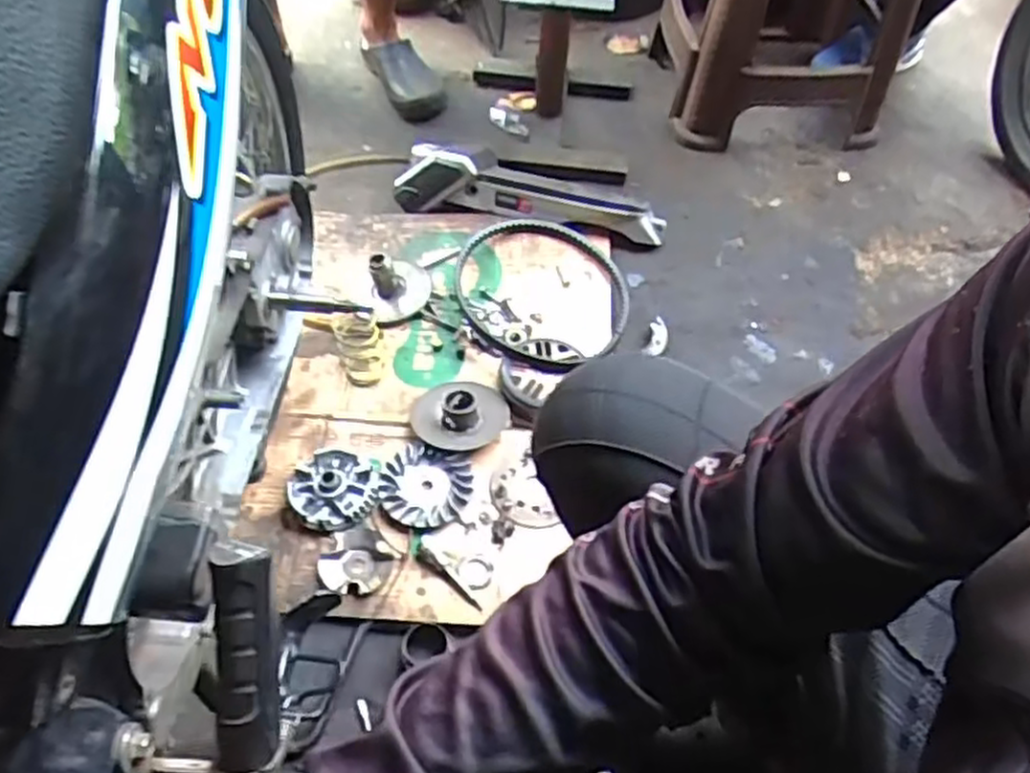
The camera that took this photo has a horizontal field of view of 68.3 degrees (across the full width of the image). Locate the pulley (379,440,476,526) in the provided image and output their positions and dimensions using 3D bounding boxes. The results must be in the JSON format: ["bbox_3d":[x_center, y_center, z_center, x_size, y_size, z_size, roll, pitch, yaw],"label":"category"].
[{"bbox_3d":[-0.104,0.114,0.883,0.105,0.017,0.097,1,54,-1],"label":"pulley"}]

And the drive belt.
[{"bbox_3d":[0.033,-0.125,1.036,0.247,0.032,0.275,9,54,5],"label":"drive belt"}]

